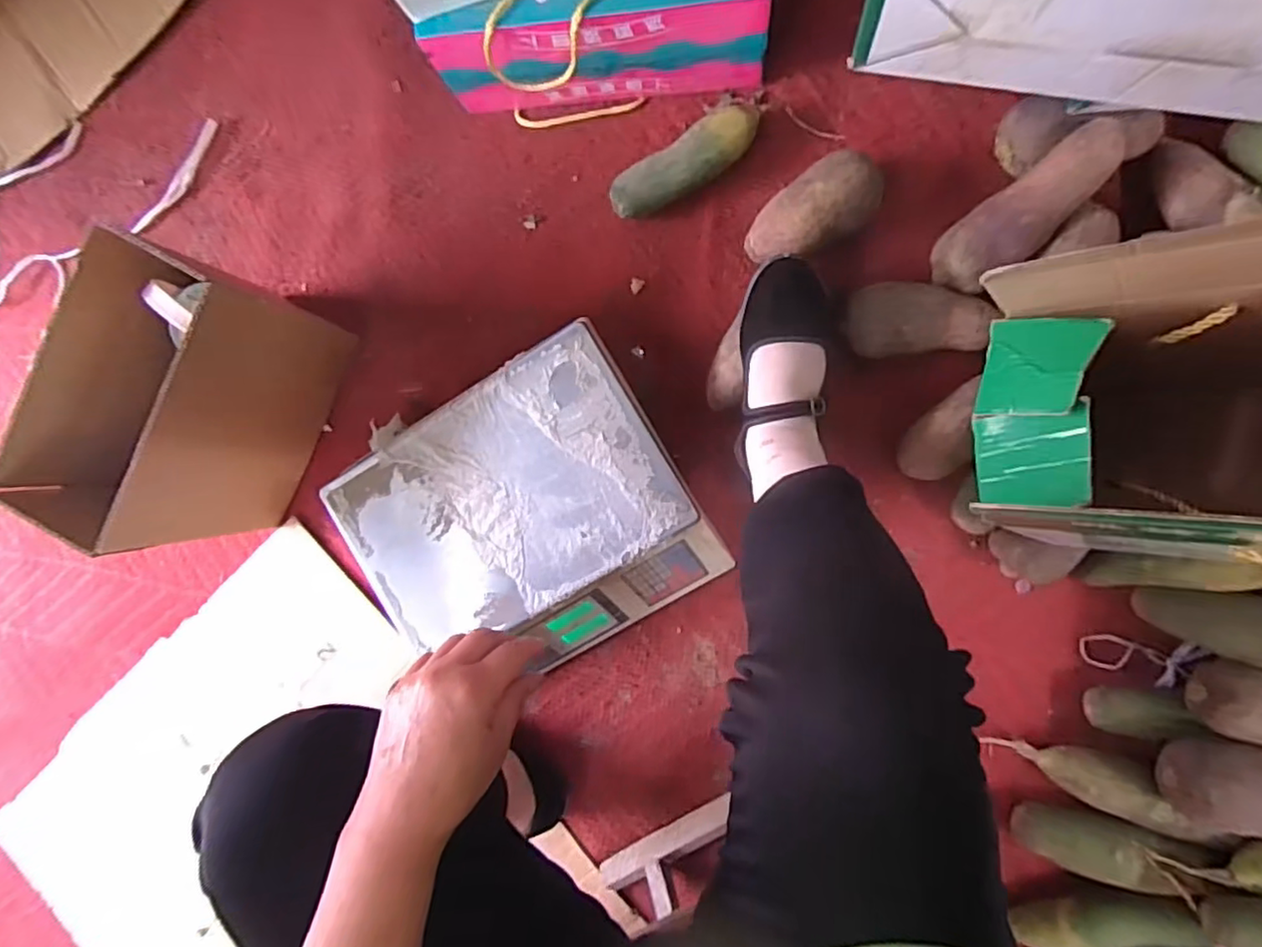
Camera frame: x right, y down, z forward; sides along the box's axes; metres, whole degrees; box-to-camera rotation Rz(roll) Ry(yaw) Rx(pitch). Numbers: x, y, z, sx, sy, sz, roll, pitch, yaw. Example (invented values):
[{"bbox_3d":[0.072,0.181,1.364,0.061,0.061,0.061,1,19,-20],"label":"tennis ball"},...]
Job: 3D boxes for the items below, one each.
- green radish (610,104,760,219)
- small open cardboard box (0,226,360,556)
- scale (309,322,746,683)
[{"bbox_3d":[0.059,-0.327,0.674,0.166,0.051,0.048,-29,87,9],"label":"green radish"},{"bbox_3d":[-0.446,-0.067,0.663,0.140,0.245,0.272,21,95,8],"label":"small open cardboard box"},{"bbox_3d":[-0.108,0.055,0.679,0.330,0.090,0.300,-29,87,9],"label":"scale"}]

